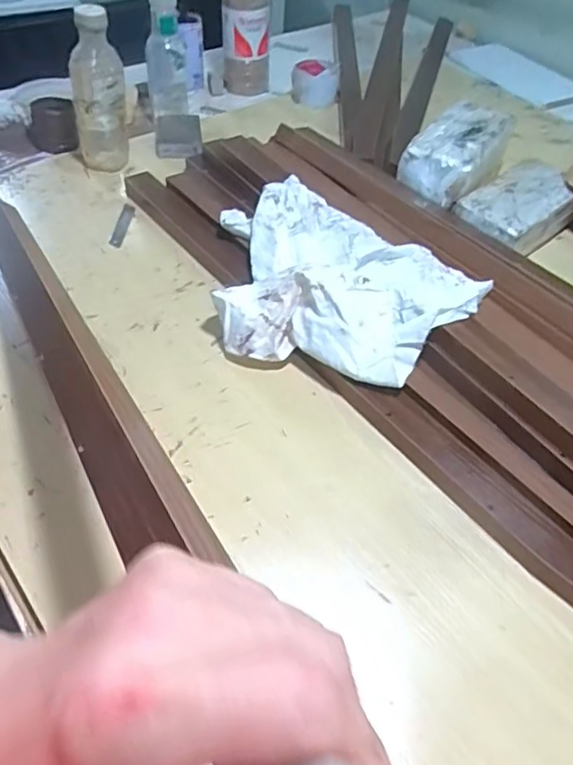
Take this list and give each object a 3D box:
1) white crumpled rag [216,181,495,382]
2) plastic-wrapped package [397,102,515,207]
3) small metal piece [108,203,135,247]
[{"bbox_3d":[0.038,-0.104,0.667,0.320,0.091,0.219,28,52,18],"label":"white crumpled rag"},{"bbox_3d":[0.249,-0.336,0.853,0.108,0.068,0.200,27,51,19],"label":"plastic-wrapped package"},{"bbox_3d":[-0.223,-0.217,0.797,0.018,0.006,0.092,5,49,-1],"label":"small metal piece"}]

